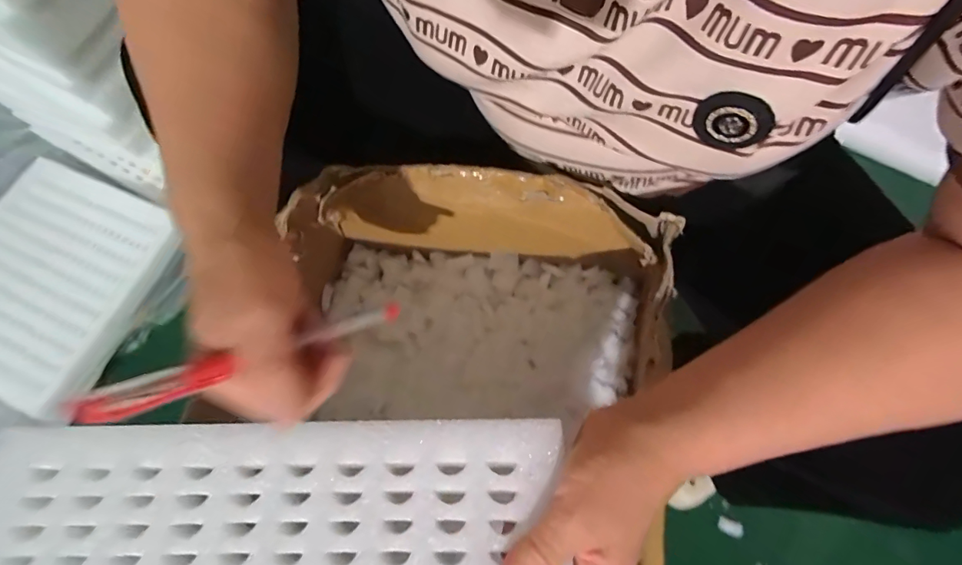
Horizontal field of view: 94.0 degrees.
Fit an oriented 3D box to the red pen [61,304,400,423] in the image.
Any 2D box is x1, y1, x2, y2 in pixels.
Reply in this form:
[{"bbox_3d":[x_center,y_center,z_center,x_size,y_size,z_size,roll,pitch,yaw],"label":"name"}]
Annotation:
[{"bbox_3d":[-0.106,0.035,0.224,0.151,0.008,0.013,-18,71,-41],"label":"red pen"}]

